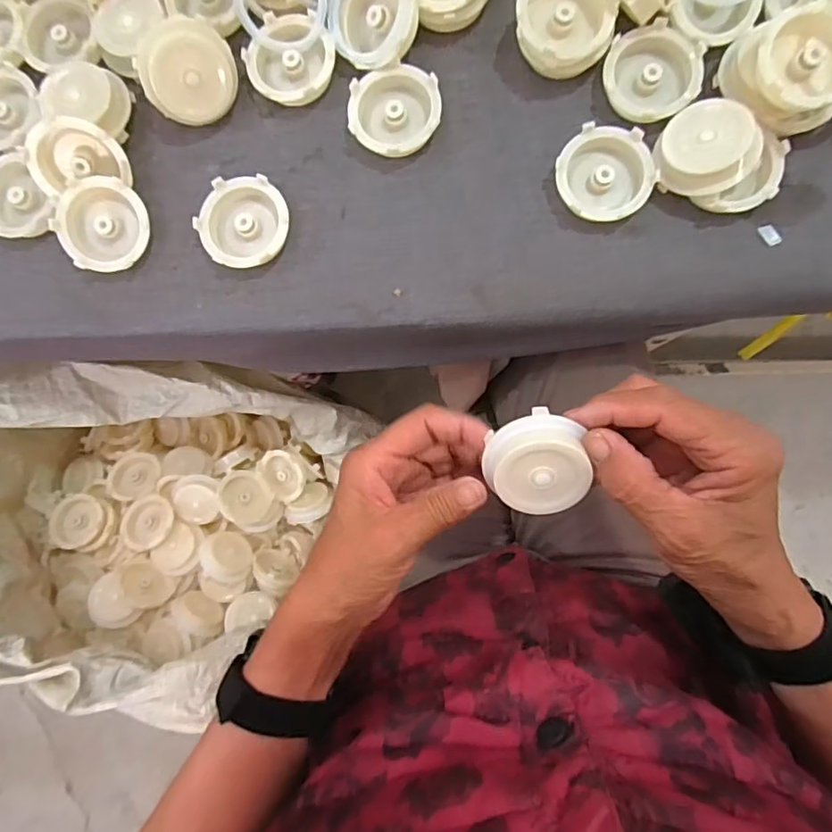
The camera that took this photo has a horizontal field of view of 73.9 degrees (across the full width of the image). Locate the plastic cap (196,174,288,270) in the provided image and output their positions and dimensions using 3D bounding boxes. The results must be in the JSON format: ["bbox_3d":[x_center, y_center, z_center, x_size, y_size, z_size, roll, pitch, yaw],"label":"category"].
[{"bbox_3d":[-0.111,-0.125,0.362,0.055,0.021,0.058,0,86,6],"label":"plastic cap"}]

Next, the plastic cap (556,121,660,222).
[{"bbox_3d":[0.117,-0.149,0.345,0.057,0.017,0.055,0,86,6],"label":"plastic cap"}]

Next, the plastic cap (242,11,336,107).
[{"bbox_3d":[-0.082,-0.234,0.368,0.055,0.018,0.060,0,86,6],"label":"plastic cap"}]

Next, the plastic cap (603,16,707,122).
[{"bbox_3d":[0.147,-0.213,0.345,0.059,0.012,0.057,0,86,6],"label":"plastic cap"}]

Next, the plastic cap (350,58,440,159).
[{"bbox_3d":[-0.013,-0.194,0.357,0.057,0.018,0.056,0,86,6],"label":"plastic cap"}]

